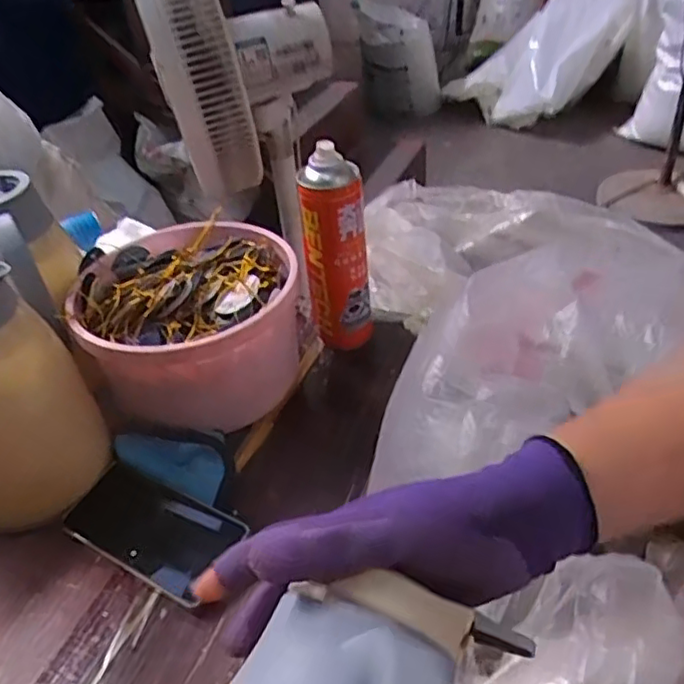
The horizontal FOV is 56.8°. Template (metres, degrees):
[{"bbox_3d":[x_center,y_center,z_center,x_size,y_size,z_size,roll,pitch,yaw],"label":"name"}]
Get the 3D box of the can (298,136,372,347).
[{"bbox_3d":[-0.006,-0.086,0.683,0.065,0.221,0.061,-8,39,-2],"label":"can"}]

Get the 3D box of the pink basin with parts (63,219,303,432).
[{"bbox_3d":[-0.155,-0.026,0.667,0.214,0.122,0.228,-3,40,2],"label":"pink basin with parts"}]

